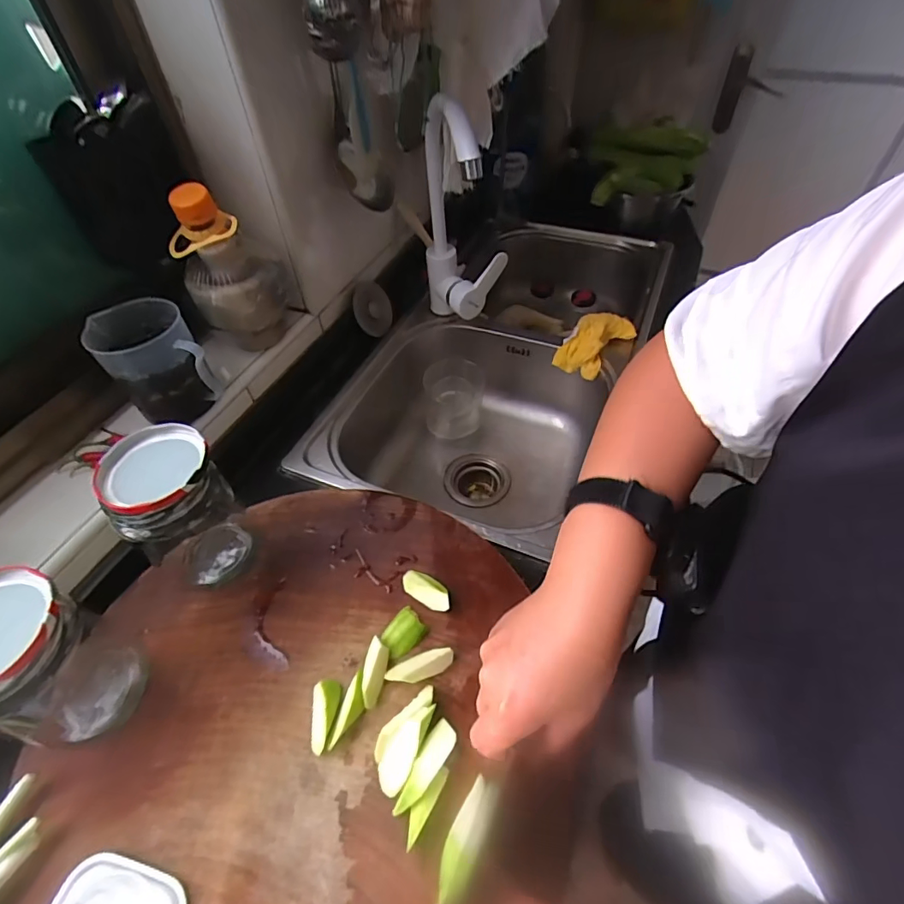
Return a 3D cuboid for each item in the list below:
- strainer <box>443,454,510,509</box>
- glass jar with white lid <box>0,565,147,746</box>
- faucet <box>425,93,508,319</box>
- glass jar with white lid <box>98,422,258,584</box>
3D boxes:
[{"bbox_3d":[0.044,0.068,0.862,0.114,0.063,0.117,4,51,6],"label":"strainer"},{"bbox_3d":[-0.299,0.161,0.361,0.084,0.150,0.084,-2,50,2],"label":"glass jar with white lid"},{"bbox_3d":[0.024,-0.318,0.698,0.116,0.347,0.140,-4,69,-3],"label":"faucet"},{"bbox_3d":[-0.237,0.060,0.436,0.081,0.151,0.076,-2,50,2],"label":"glass jar with white lid"}]

